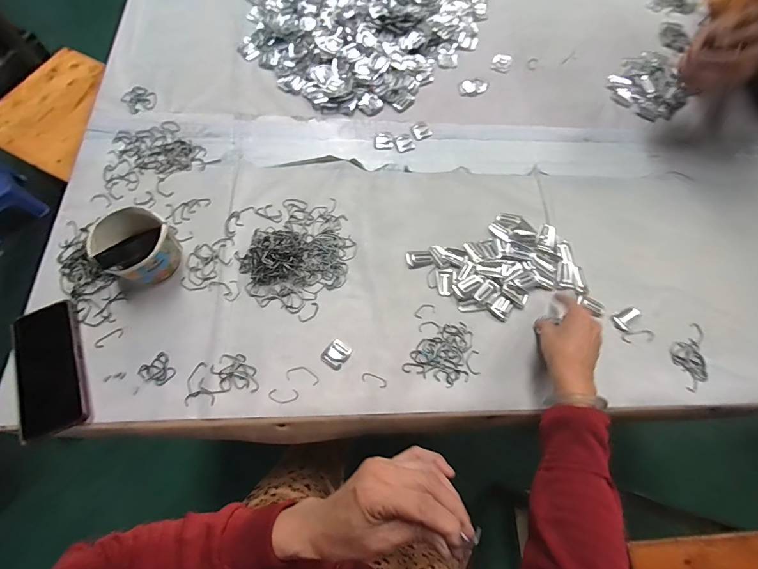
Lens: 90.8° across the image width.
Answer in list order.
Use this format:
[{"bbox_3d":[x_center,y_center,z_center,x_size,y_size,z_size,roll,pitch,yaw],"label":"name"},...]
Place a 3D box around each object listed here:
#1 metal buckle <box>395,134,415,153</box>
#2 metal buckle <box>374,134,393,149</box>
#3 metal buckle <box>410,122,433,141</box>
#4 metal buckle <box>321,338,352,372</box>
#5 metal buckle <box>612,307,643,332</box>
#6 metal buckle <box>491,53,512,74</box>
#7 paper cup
[{"bbox_3d":[0.044,-0.246,0.653,0.032,0.004,0.035,-25,72,-11],"label":"metal buckle"},{"bbox_3d":[0.008,-0.248,0.650,0.032,0.004,0.034,-2,69,-4],"label":"metal buckle"},{"bbox_3d":[0.074,-0.271,0.660,0.034,0.004,0.035,-26,73,-12],"label":"metal buckle"},{"bbox_3d":[-0.058,0.095,0.511,0.034,0.004,0.037,33,71,10],"label":"metal buckle"},{"bbox_3d":[0.366,0.051,0.548,0.045,0.009,0.028,-21,72,-10],"label":"metal buckle"},{"bbox_3d":[0.237,-0.430,0.724,0.034,0.004,0.047,20,70,5],"label":"metal buckle"},{"bbox_3d":[-0.326,-0.050,0.511,0.085,0.083,0.087,1,69,-2],"label":"paper cup"}]

